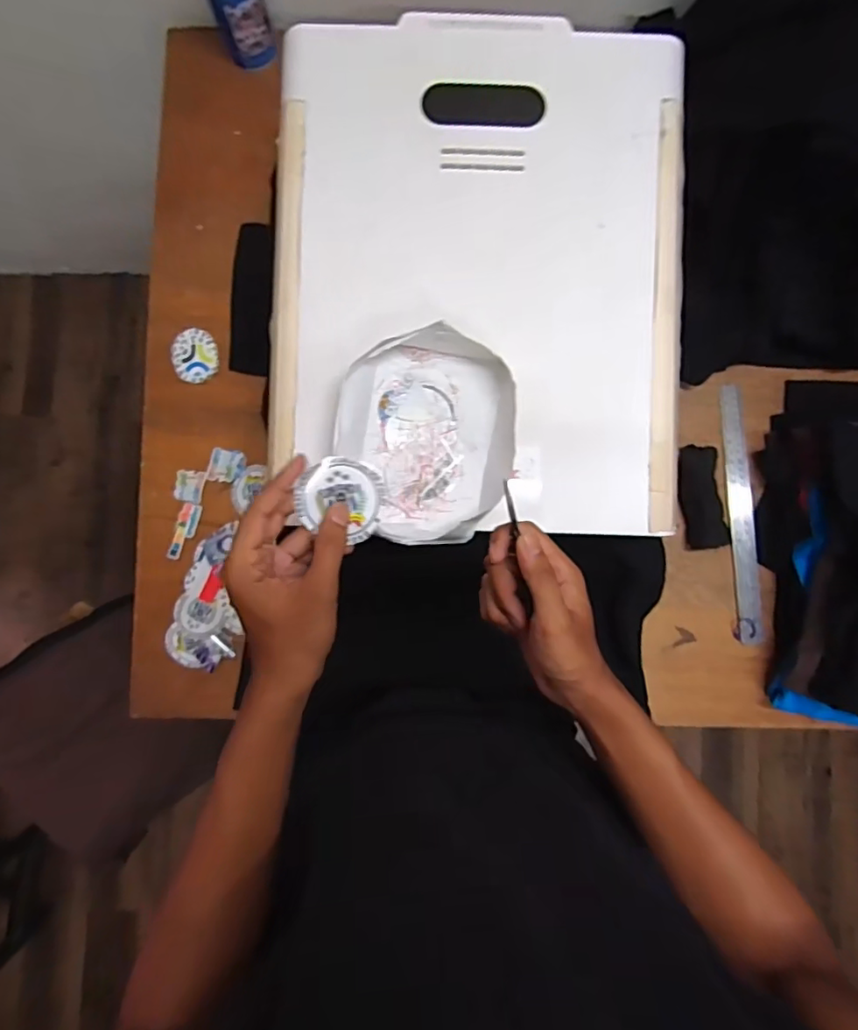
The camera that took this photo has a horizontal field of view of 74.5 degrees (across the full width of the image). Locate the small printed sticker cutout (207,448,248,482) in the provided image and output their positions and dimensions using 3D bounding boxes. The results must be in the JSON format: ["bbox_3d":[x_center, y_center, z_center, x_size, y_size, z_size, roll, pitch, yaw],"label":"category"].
[{"bbox_3d":[-0.254,-0.061,0.708,0.042,0.007,0.041,12,87,-1],"label":"small printed sticker cutout"}]

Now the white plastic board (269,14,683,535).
[{"bbox_3d":[0.047,-0.242,0.555,0.394,0.025,0.492,2,87,-2],"label":"white plastic board"}]

